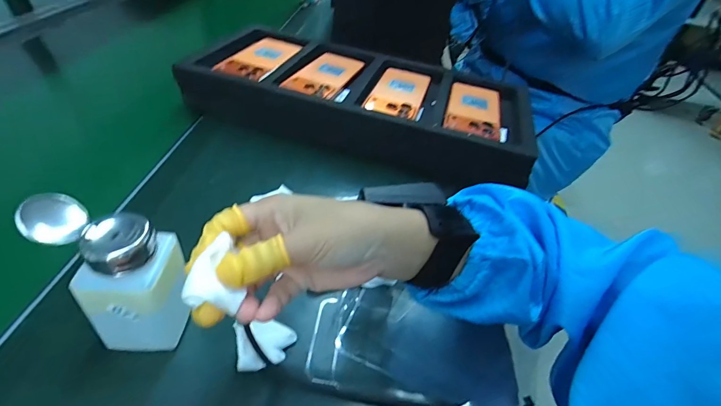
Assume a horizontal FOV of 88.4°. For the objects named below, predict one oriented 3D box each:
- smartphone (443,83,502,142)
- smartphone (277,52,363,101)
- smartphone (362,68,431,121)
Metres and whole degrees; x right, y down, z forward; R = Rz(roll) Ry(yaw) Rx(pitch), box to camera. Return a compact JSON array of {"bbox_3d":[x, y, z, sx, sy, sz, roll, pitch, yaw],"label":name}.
[{"bbox_3d":[0.165,-0.136,0.534,0.076,0.015,0.143,14,42,8],"label":"smartphone"},{"bbox_3d":[-0.052,-0.198,0.564,0.078,0.006,0.146,18,43,12],"label":"smartphone"},{"bbox_3d":[0.059,-0.170,0.557,0.076,0.008,0.151,15,42,9],"label":"smartphone"}]

